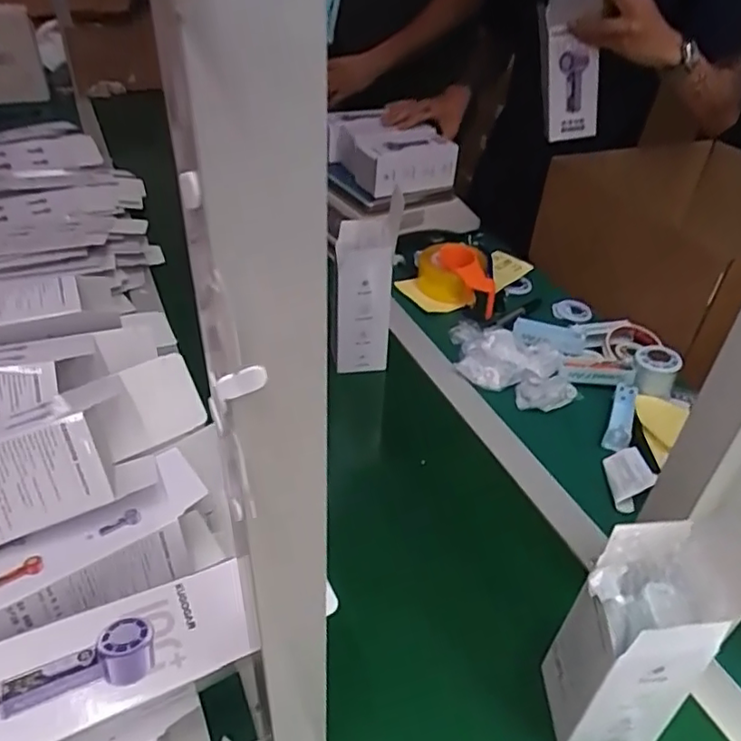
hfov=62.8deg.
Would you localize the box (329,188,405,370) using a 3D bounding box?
[{"bbox_3d":[-0.011,-0.091,0.813,0.072,0.190,0.088,4,37,0],"label":"box"}]

